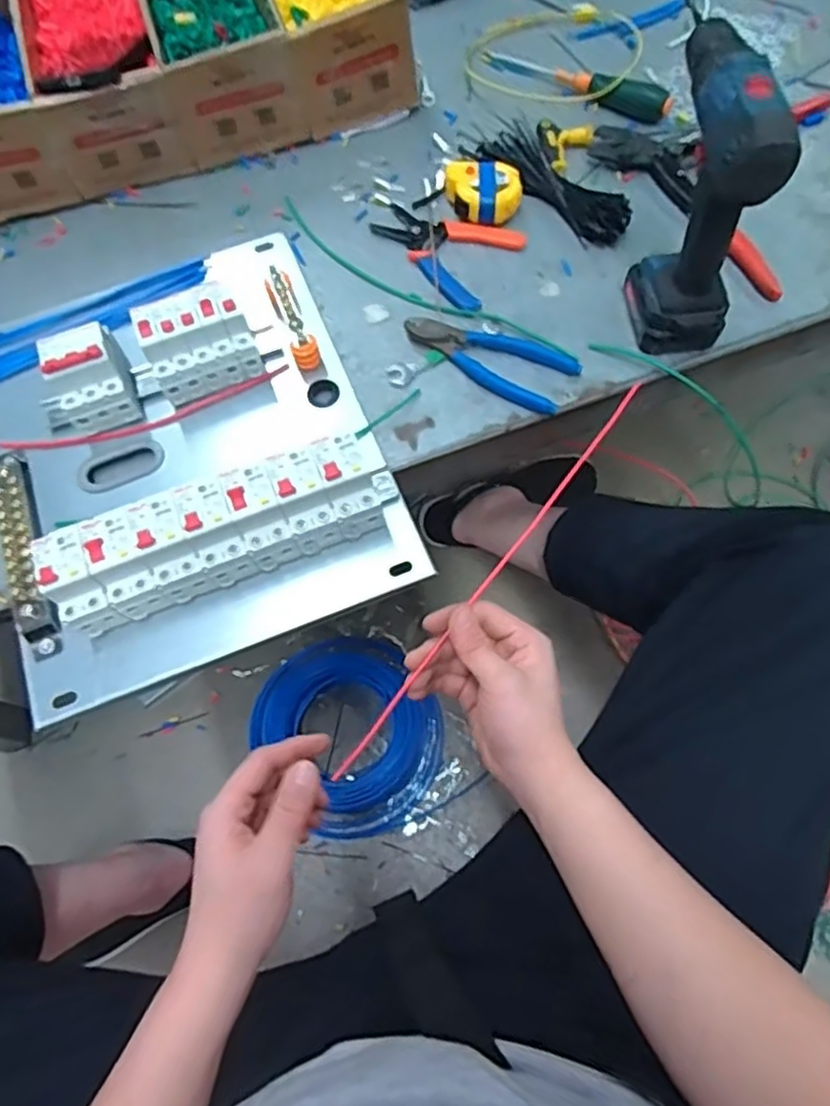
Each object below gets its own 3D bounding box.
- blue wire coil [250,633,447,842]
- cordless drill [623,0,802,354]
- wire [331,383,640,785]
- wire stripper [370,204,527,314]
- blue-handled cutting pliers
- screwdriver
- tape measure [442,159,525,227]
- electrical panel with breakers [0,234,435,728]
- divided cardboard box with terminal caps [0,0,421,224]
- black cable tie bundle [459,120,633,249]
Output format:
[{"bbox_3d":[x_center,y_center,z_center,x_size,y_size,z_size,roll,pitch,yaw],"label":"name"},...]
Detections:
[{"bbox_3d":[-0.087,0.238,0.933,0.241,0.054,0.260,-40,71,-13],"label":"blue wire coil"},{"bbox_3d":[0.231,-0.293,0.576,0.067,0.220,0.152,-8,67,0],"label":"cordless drill"},{"bbox_3d":[0.062,0.011,0.512,0.007,0.010,0.374,35,76,16],"label":"wire"},{"bbox_3d":[0.023,-0.310,0.704,0.144,0.011,0.102,30,72,14],"label":"wire stripper"},{"bbox_3d":[0.067,-0.183,0.645,0.160,0.019,0.061,31,72,14],"label":"blue-handled cutting pliers"},{"bbox_3d":[0.178,-0.536,0.789,0.229,0.037,0.032,32,73,15],"label":"screwdriver"},{"bbox_3d":[0.070,-0.369,0.713,0.081,0.037,0.076,-1,67,2],"label":"tape measure"},{"bbox_3d":[-0.207,-0.109,0.592,0.324,0.089,0.402,-21,68,-6],"label":"electrical panel with breakers"},{"bbox_3d":[-0.298,-0.575,0.768,0.517,0.114,0.328,-17,68,-4],"label":"divided cardboard box with terminal caps"},{"bbox_3d":[0.136,-0.384,0.714,0.049,0.034,0.193,-41,71,-13],"label":"black cable tie bundle"}]

